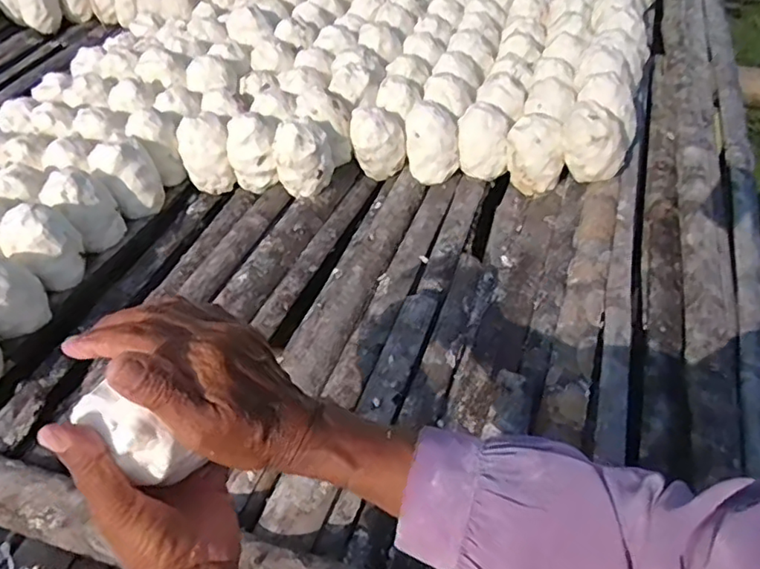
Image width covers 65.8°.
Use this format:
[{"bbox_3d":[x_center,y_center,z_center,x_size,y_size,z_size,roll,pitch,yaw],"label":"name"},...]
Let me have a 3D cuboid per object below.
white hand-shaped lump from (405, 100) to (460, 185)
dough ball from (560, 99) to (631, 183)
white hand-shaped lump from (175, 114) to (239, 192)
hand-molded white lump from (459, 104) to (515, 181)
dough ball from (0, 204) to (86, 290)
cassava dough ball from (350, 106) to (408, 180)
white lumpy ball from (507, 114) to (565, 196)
[{"bbox_3d":[0.077,-0.215,0.882,0.075,0.095,0.074,-8,48,-5],"label":"white hand-shaped lump"},{"bbox_3d":[0.297,-0.201,0.812,0.090,0.089,0.079,16,51,16],"label":"dough ball"},{"bbox_3d":[-0.259,-0.194,0.879,0.072,0.097,0.071,-17,50,-13],"label":"white hand-shaped lump"},{"bbox_3d":[0.154,-0.215,0.875,0.075,0.091,0.066,5,49,7],"label":"hand-molded white lump"},{"bbox_3d":[-0.404,-0.046,0.706,0.078,0.094,0.061,-34,55,-25],"label":"dough ball"},{"bbox_3d":[-0.003,-0.216,0.889,0.081,0.093,0.063,-6,48,-3],"label":"cassava dough ball"},{"bbox_3d":[0.223,-0.186,0.841,0.068,0.091,0.070,-1,48,1],"label":"white lumpy ball"}]

